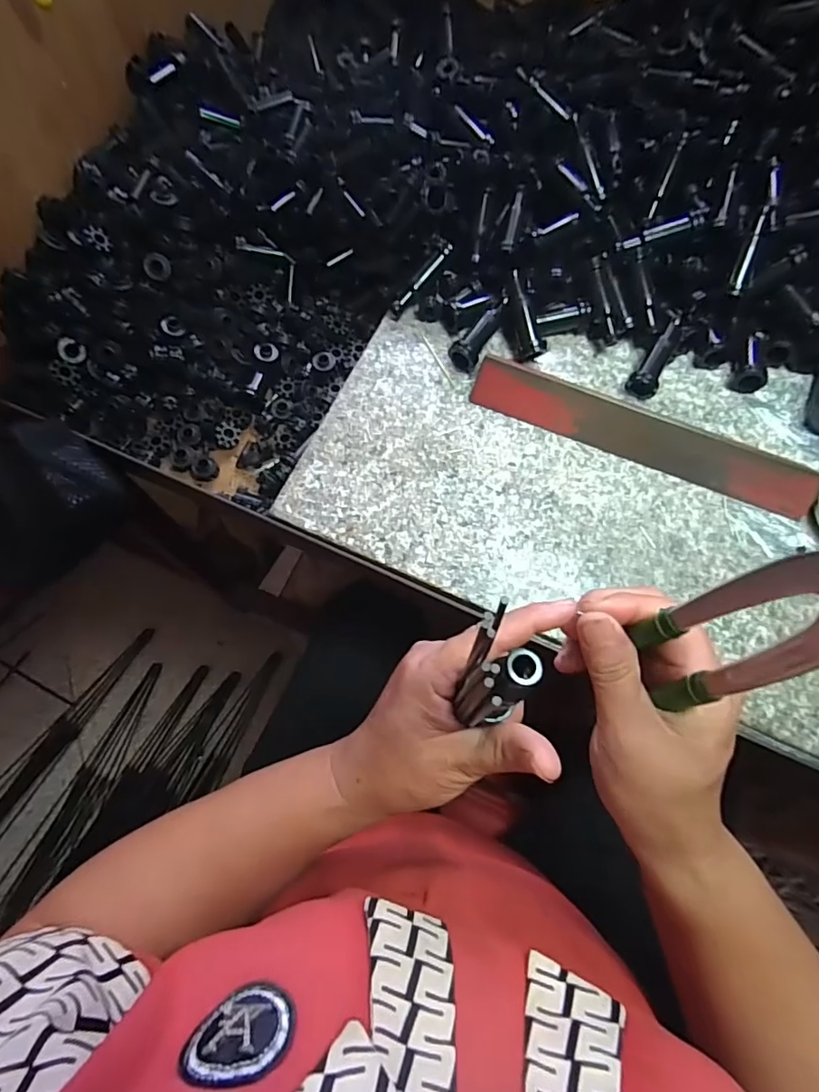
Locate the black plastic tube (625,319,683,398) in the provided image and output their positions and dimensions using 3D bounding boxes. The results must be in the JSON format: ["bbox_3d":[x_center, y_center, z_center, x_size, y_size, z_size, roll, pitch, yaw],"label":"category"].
[{"bbox_3d":[0.195,-0.147,0.403,0.022,0.017,0.066,30,85,8],"label":"black plastic tube"}]

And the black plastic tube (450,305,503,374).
[{"bbox_3d":[0.054,-0.166,0.404,0.022,0.020,0.054,34,86,10],"label":"black plastic tube"}]

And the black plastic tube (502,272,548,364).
[{"bbox_3d":[0.089,-0.182,0.408,0.019,0.022,0.066,-15,91,-7],"label":"black plastic tube"}]

